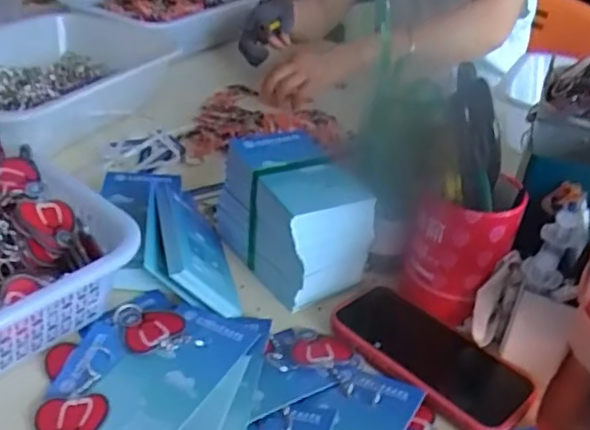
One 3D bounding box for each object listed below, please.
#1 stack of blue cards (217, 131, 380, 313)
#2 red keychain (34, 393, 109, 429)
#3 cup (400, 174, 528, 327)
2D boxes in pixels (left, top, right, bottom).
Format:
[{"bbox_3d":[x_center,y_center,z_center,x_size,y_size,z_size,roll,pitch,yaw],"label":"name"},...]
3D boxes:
[{"bbox_3d":[-0.003,-0.003,0.600,0.091,0.097,0.142,-14,38,-28],"label":"stack of blue cards"},{"bbox_3d":[-0.158,0.149,0.452,0.048,0.012,0.050,-3,34,-13],"label":"red keychain"},{"bbox_3d":[0.147,0.024,0.575,0.084,0.110,0.082,13,33,11],"label":"cup"}]

